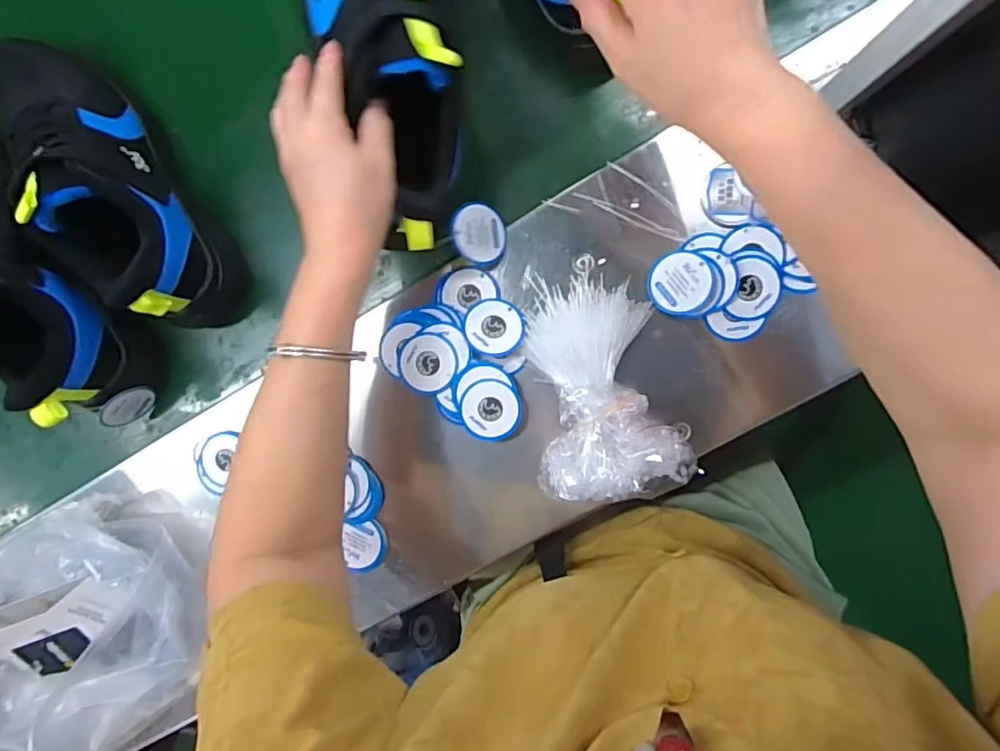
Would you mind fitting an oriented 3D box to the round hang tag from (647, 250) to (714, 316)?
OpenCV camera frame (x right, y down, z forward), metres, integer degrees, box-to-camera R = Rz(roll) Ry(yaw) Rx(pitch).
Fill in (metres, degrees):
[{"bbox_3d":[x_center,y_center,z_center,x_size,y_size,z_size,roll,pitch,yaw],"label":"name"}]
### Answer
[{"bbox_3d":[0.140,-0.072,0.433,0.047,0.005,0.047,1,93,22],"label":"round hang tag"}]

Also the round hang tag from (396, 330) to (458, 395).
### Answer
[{"bbox_3d":[-0.059,-0.009,0.454,0.048,0.004,0.050,0,95,6],"label":"round hang tag"}]

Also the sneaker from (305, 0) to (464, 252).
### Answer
[{"bbox_3d":[-0.082,-0.237,0.382,0.107,0.083,0.286,-12,84,-3],"label":"sneaker"}]

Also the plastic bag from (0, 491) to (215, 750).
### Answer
[{"bbox_3d":[-0.357,0.211,0.484,0.210,0.130,0.185,-1,95,-4],"label":"plastic bag"}]

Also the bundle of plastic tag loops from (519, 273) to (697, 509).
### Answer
[{"bbox_3d":[0.085,0.008,0.435,0.112,0.047,0.171,-6,96,-4],"label":"bundle of plastic tag loops"}]

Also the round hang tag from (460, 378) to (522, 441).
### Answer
[{"bbox_3d":[-0.007,0.028,0.449,0.047,0.006,0.049,1,97,4],"label":"round hang tag"}]

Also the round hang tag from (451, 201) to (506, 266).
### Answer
[{"bbox_3d":[-0.016,-0.113,0.447,0.046,0.004,0.048,0,90,-27],"label":"round hang tag"}]

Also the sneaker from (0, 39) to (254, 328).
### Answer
[{"bbox_3d":[-0.332,-0.159,0.457,0.095,0.117,0.276,-33,97,-1],"label":"sneaker"}]

